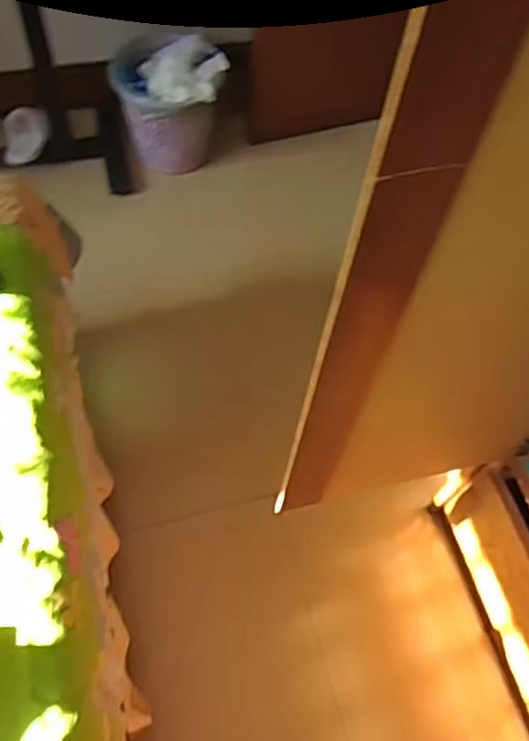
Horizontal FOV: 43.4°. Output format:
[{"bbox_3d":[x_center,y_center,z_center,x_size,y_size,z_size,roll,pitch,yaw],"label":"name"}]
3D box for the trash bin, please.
[{"bbox_3d":[-0.250,-0.708,1.823,0.297,0.302,0.264,39,65,17],"label":"trash bin"}]

